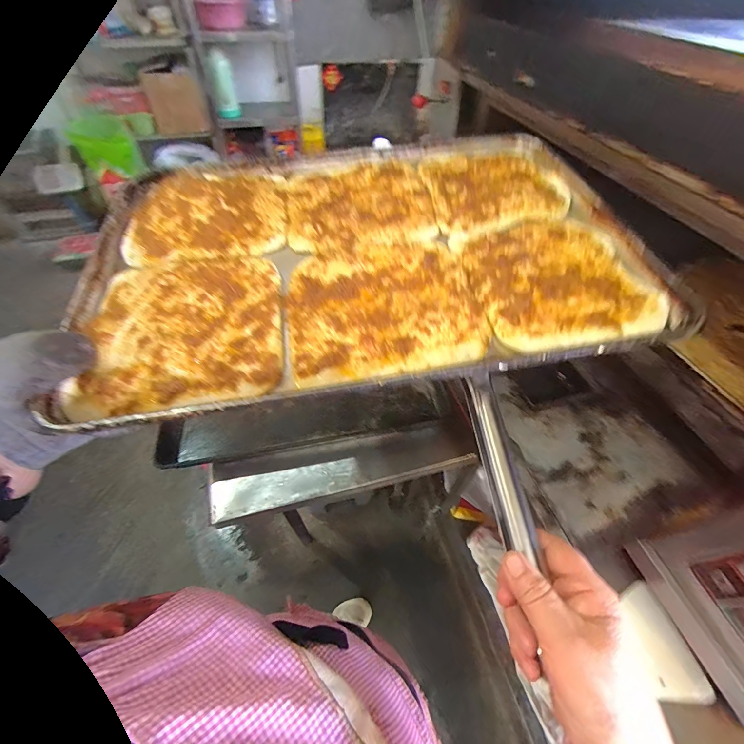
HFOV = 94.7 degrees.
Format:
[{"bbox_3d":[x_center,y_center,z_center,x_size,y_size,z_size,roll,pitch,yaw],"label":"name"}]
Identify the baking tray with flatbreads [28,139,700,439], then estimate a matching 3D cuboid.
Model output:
[{"bbox_3d":[-0.001,-0.156,0.404,0.590,0.039,0.406,-9,58,-3],"label":"baking tray with flatbreads"}]

